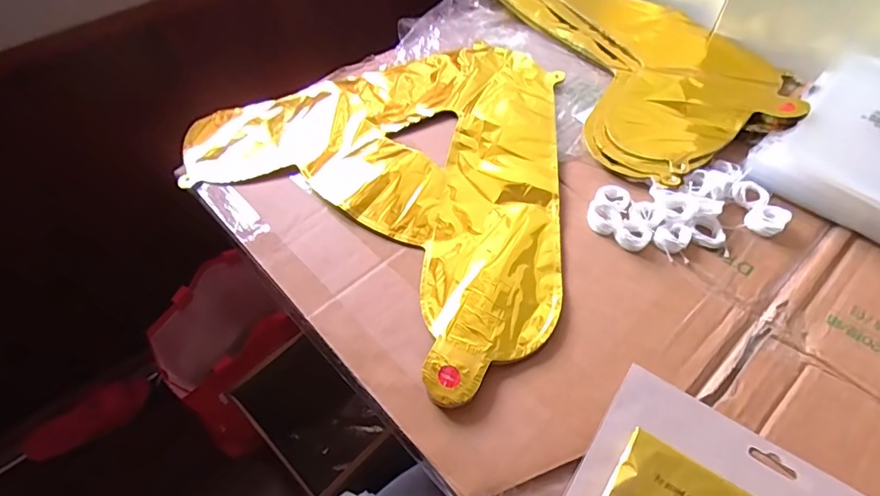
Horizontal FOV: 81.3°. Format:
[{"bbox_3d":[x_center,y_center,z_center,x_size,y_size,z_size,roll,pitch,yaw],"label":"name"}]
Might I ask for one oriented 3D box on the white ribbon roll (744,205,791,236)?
[{"bbox_3d":[0.275,-0.024,0.432,0.029,0.010,0.029,37,61,26],"label":"white ribbon roll"}]

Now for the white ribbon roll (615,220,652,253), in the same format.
[{"bbox_3d":[0.159,-0.011,0.421,0.026,0.011,0.028,-1,52,1],"label":"white ribbon roll"}]

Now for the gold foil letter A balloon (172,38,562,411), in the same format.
[{"bbox_3d":[-0.026,-0.096,0.495,0.387,0.014,0.366,28,58,21],"label":"gold foil letter A balloon"}]

